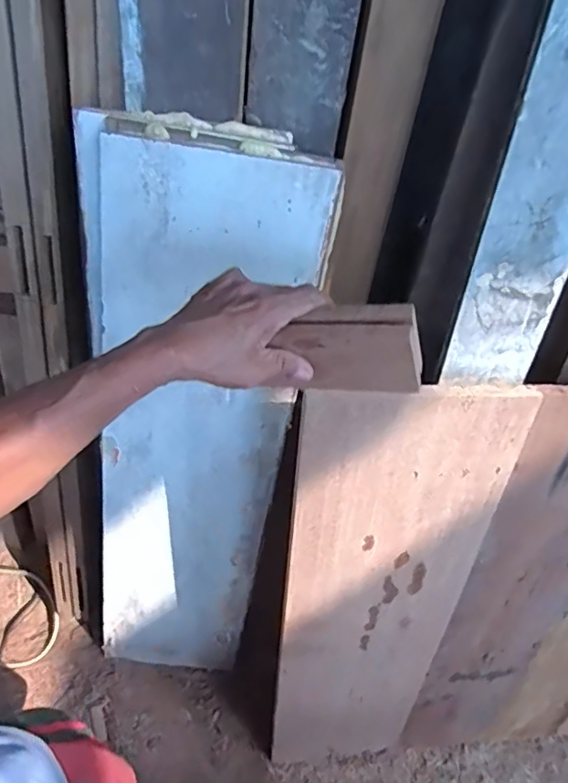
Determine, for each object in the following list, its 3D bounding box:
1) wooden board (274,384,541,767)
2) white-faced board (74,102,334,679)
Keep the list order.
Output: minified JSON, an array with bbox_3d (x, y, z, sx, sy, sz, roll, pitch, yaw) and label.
[{"bbox_3d":[0.141,0.392,0.885,0.274,0.969,0.015,-1,36,-7],"label":"wooden board"},{"bbox_3d":[-0.162,0.155,0.906,0.298,1.098,0.028,7,34,-6],"label":"white-faced board"}]

